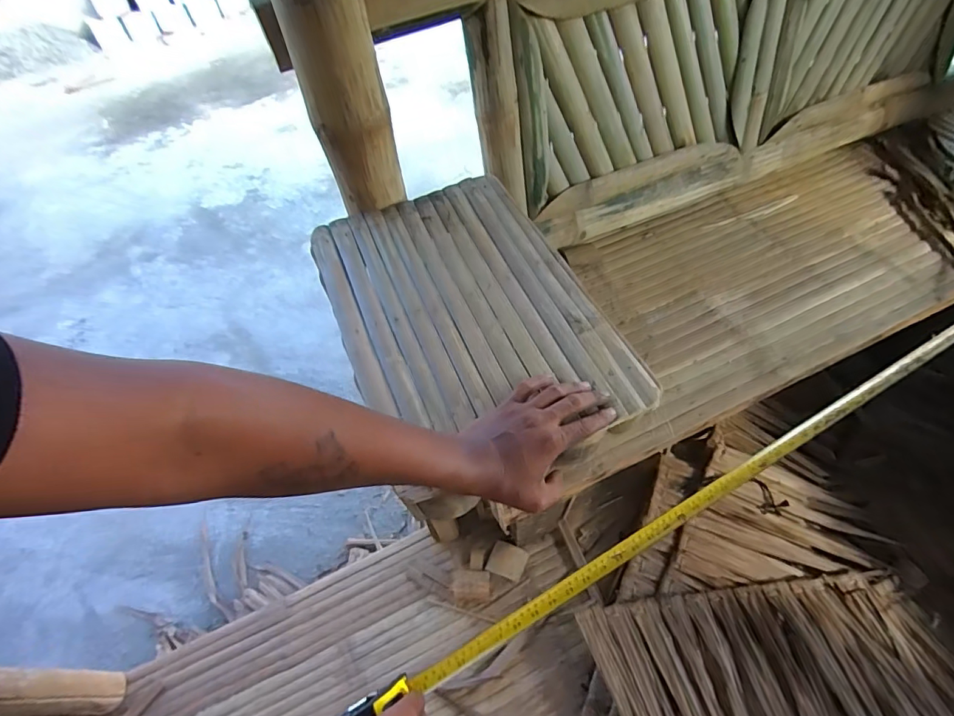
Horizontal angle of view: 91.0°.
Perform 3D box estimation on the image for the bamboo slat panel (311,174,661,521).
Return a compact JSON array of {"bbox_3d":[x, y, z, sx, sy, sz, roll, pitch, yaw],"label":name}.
[{"bbox_3d":[-0.021,-0.064,0.589,0.293,0.033,0.446,-22,53,-11],"label":"bamboo slat panel"}]

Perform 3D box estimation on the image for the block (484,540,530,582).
[{"bbox_3d":[0.070,0.466,1.079,0.082,0.012,0.072,15,57,16],"label":"block"}]

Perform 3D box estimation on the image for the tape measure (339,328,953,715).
[{"bbox_3d":[0.425,0.120,0.651,1.291,0.062,0.026,-26,54,-14],"label":"tape measure"}]

